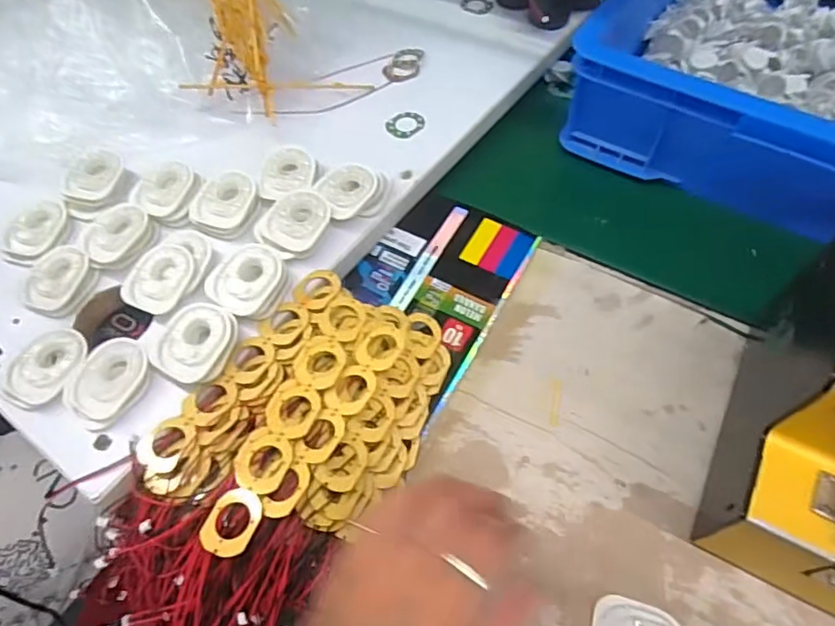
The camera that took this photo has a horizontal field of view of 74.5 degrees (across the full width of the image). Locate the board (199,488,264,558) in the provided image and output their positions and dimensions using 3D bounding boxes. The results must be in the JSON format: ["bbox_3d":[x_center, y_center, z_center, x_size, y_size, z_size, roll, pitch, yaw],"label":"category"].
[{"bbox_3d":[-0.113,0.128,0.336,0.032,0.007,0.040,11,55,14],"label":"board"}]

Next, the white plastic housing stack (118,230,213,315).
[{"bbox_3d":[-0.198,-0.037,0.441,0.055,0.019,0.076,12,59,9],"label":"white plastic housing stack"}]

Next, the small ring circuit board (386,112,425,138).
[{"bbox_3d":[-0.012,-0.190,0.553,0.038,0.007,0.030,-40,73,-16],"label":"small ring circuit board"}]

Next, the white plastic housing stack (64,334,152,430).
[{"bbox_3d":[-0.221,0.049,0.391,0.050,0.016,0.062,15,59,11],"label":"white plastic housing stack"}]

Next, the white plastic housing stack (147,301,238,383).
[{"bbox_3d":[-0.163,0.022,0.402,0.051,0.020,0.057,20,60,14],"label":"white plastic housing stack"}]

